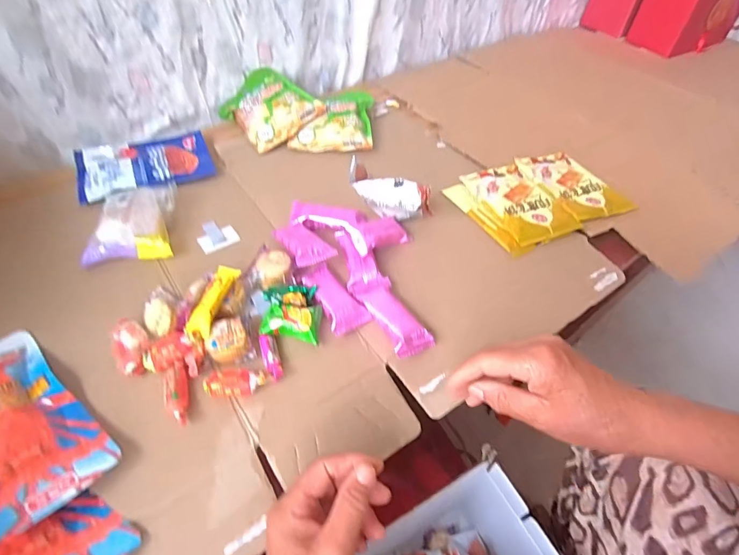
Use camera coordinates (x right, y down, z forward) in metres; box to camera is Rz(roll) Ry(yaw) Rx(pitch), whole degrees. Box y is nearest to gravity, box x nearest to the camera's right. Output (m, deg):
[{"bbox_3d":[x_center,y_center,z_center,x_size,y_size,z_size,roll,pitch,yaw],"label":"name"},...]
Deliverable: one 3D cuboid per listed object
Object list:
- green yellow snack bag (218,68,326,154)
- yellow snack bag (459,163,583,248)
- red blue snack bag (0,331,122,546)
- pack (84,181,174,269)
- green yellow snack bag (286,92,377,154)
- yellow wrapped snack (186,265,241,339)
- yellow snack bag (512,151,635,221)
[{"bbox_3d":[-0.167,-0.281,0.705,0.128,0.040,0.148,-43,65,-10],"label":"green yellow snack bag"},{"bbox_3d":[0.207,-0.108,0.591,0.104,0.010,0.154,-18,51,-18],"label":"yellow snack bag"},{"bbox_3d":[-0.311,0.123,0.362,0.197,0.020,0.097,33,55,25],"label":"red blue snack bag"},{"bbox_3d":[-0.291,-0.068,0.517,0.098,0.035,0.107,-7,49,-8],"label":"pack"},{"bbox_3d":[-0.057,-0.260,0.701,0.124,0.031,0.144,4,48,1],"label":"green yellow snack bag"},{"bbox_3d":[-0.160,0.024,0.437,0.025,0.020,0.084,10,48,7],"label":"yellow wrapped snack"},{"bbox_3d":[0.298,-0.139,0.629,0.103,0.012,0.152,-20,51,-19],"label":"yellow snack bag"}]

